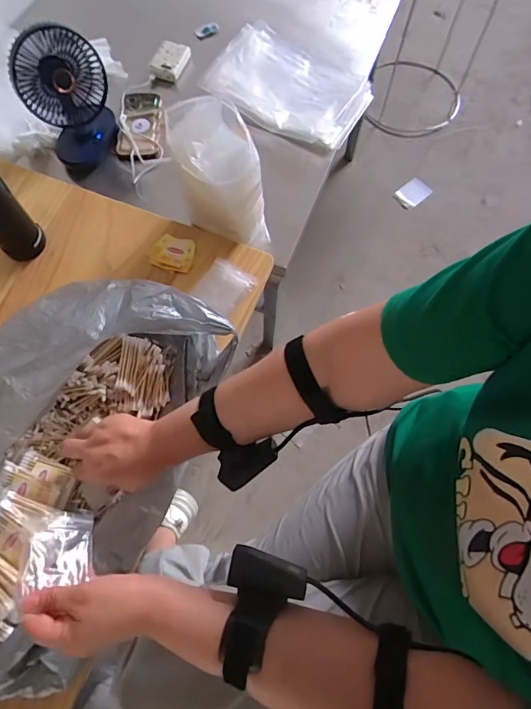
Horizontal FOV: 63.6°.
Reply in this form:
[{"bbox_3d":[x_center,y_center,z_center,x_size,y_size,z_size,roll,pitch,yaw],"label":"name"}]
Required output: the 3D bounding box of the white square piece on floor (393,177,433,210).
[{"bbox_3d":[0.488,-0.532,1.418,0.114,0.011,0.081,-39,85,-4],"label":"white square piece on floor"}]

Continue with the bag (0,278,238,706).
[{"bbox_3d":[-0.279,0.138,0.507,0.301,0.114,0.532,23,71,8],"label":"bag"}]

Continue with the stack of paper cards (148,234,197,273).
[{"bbox_3d":[-0.154,-0.167,0.712,0.073,0.013,0.065,16,70,6],"label":"stack of paper cards"}]

